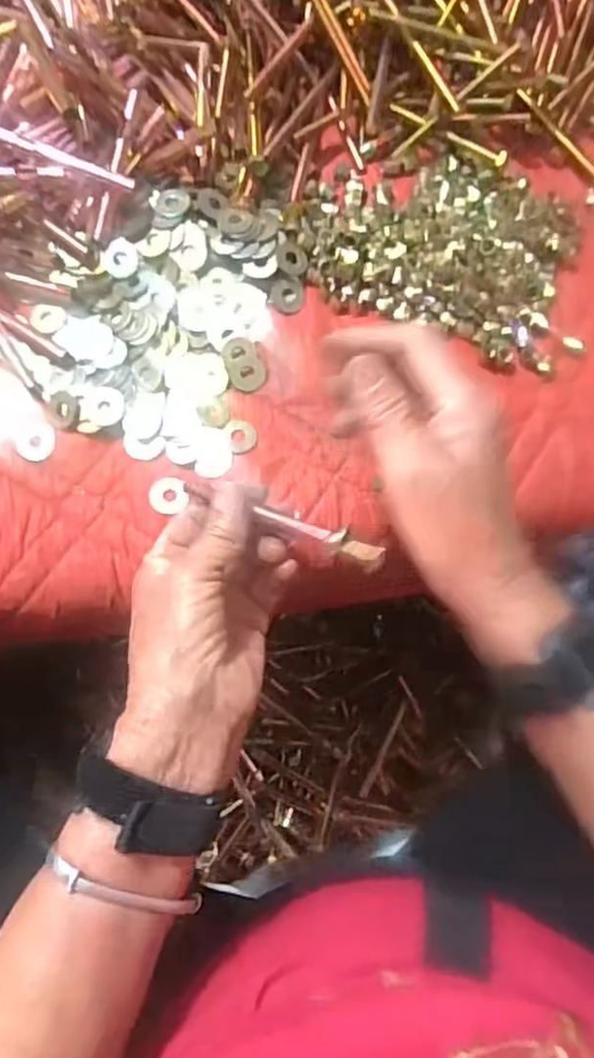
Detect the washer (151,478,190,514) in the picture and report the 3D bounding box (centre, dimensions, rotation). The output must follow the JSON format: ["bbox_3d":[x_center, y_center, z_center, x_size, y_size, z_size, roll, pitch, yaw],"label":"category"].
[{"bbox_3d":[-0.073,-0.019,0.395,0.021,0.004,0.021,1,82,-4],"label":"washer"}]

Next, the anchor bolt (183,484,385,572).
[{"bbox_3d":[-0.008,-0.003,0.349,0.117,0.014,0.012,21,79,30],"label":"anchor bolt"}]

